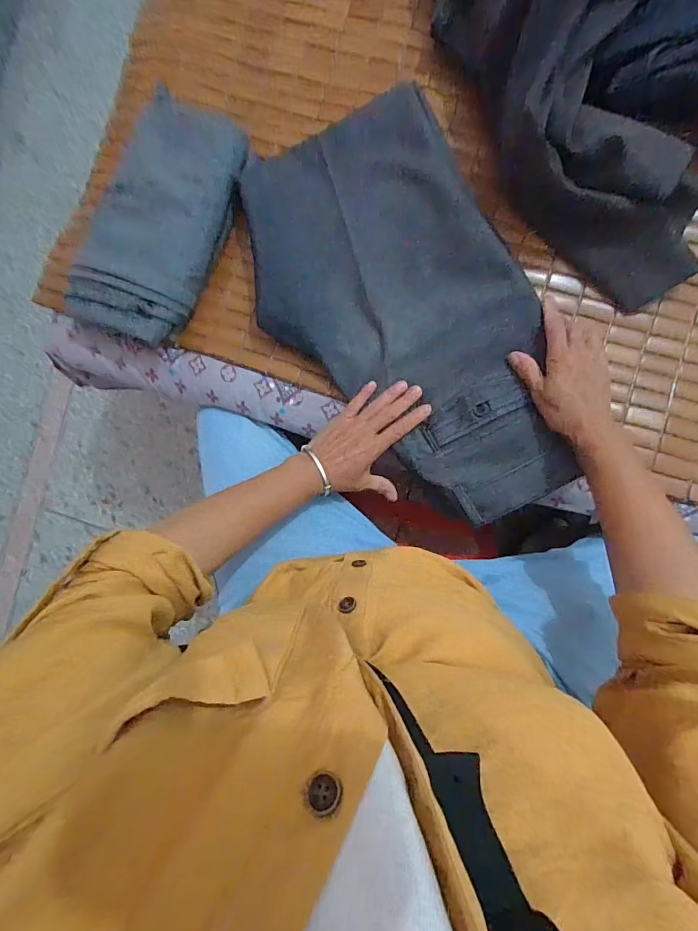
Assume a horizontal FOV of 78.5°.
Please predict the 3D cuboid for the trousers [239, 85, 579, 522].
[{"bbox_3d":[0.063,-0.168,0.477,0.260,0.049,0.473,-28,86,2],"label":"trousers"}]

